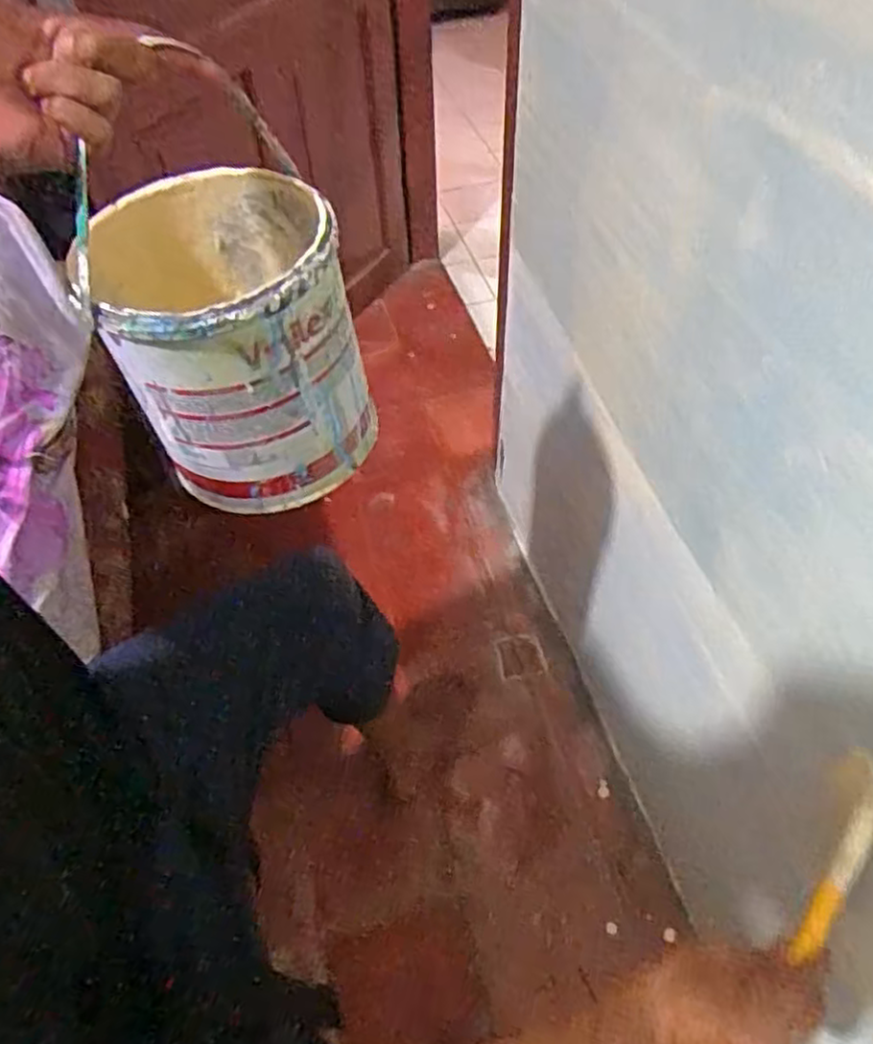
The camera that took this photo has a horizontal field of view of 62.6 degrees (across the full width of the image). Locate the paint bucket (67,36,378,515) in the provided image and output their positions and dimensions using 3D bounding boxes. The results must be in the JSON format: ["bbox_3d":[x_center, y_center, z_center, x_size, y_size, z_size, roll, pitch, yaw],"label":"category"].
[{"bbox_3d":[-0.151,-0.140,0.541,0.156,0.188,0.186,-22,54,-13],"label":"paint bucket"}]

